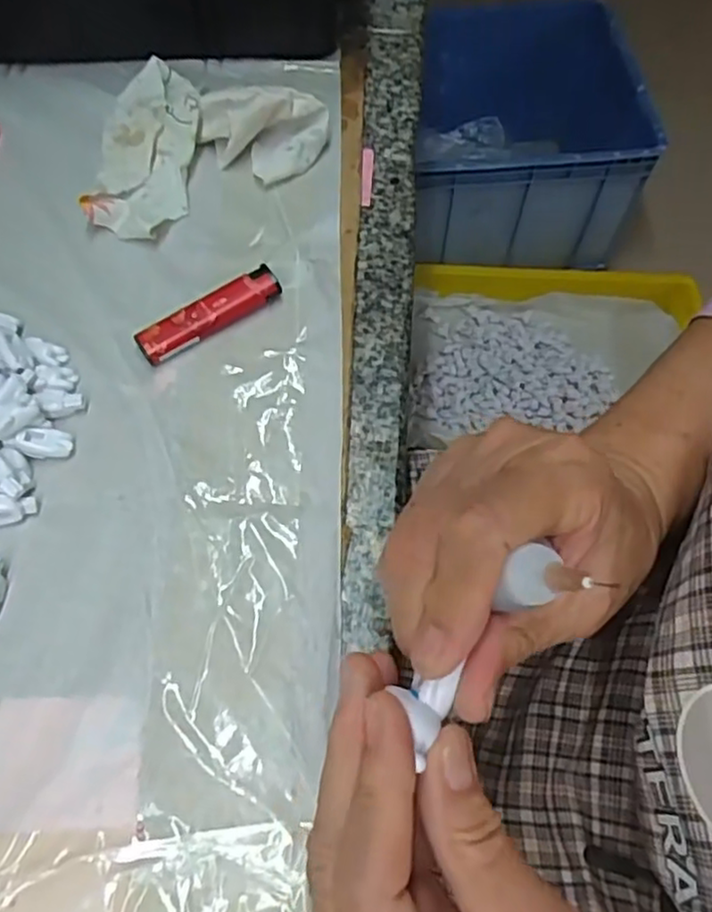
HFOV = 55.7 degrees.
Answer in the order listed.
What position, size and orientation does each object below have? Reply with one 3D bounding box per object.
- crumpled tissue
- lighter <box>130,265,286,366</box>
[{"bbox_3d":[-0.098,-0.183,0.381,0.136,0.033,0.100,-35,68,-16],"label":"crumpled tissue"},{"bbox_3d":[-0.073,-0.070,0.336,0.075,0.013,0.017,-33,67,-16],"label":"lighter"}]

